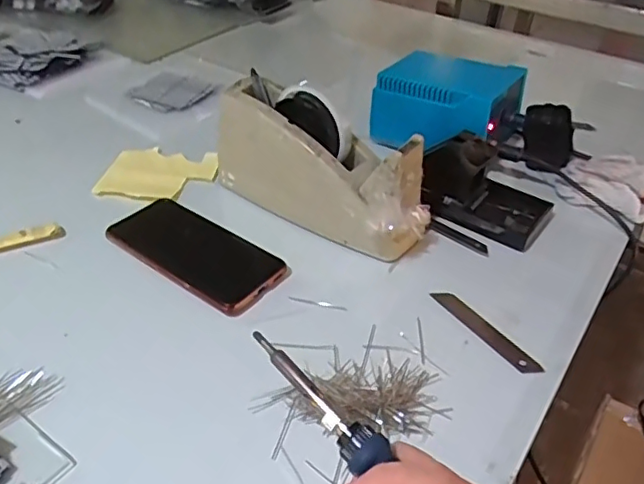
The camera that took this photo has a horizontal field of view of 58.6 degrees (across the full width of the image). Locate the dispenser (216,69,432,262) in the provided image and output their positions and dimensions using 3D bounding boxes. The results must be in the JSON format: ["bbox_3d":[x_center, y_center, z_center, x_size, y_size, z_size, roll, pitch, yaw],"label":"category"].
[{"bbox_3d":[-0.001,-0.072,0.546,0.222,0.104,0.069,29,45,27],"label":"dispenser"}]

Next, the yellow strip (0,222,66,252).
[{"bbox_3d":[-0.282,0.000,0.513,0.095,0.011,0.014,-20,45,-27],"label":"yellow strip"}]

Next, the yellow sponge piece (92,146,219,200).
[{"bbox_3d":[-0.177,-0.073,0.619,0.117,0.010,0.098,10,39,7],"label":"yellow sponge piece"}]

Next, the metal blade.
[{"bbox_3d":[0.130,0.071,0.462,0.018,0.004,0.103,-31,48,-21],"label":"metal blade"}]

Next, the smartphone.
[{"bbox_3d":[-0.113,0.009,0.513,0.161,0.009,0.077,27,44,26],"label":"smartphone"}]

